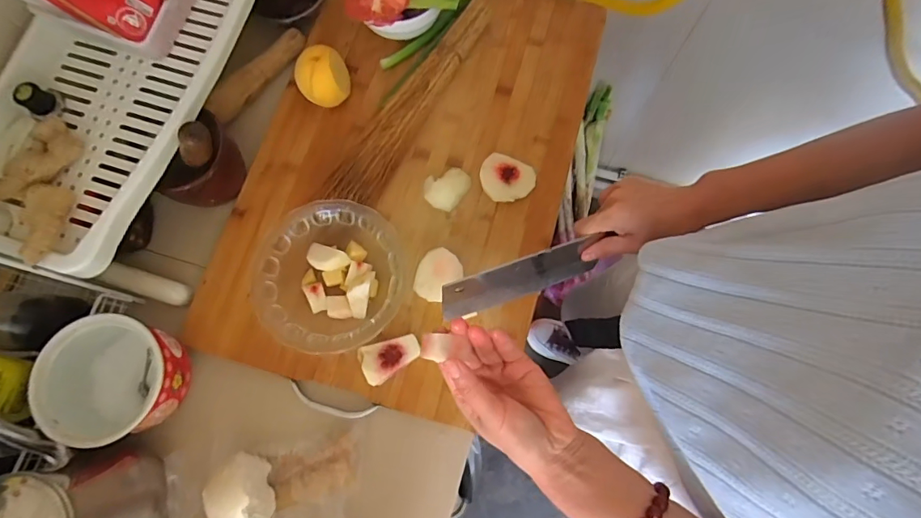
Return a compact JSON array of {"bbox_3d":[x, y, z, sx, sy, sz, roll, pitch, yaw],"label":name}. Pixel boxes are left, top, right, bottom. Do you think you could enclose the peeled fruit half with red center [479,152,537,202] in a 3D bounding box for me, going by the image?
[{"bbox_3d":[0.057,-0.099,0.577,0.066,0.016,0.058,23,77,7],"label":"peeled fruit half with red center"}]

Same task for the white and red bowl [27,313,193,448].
[{"bbox_3d":[-0.351,0.125,0.482,0.118,0.082,0.120,-10,75,-2],"label":"white and red bowl"}]

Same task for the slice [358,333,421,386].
[{"bbox_3d":[-0.075,0.109,0.516,0.063,0.026,0.041,-20,76,-4],"label":"slice"}]

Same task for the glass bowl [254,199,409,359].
[{"bbox_3d":[-0.139,0.022,0.520,0.156,0.063,0.157,0,75,1],"label":"glass bowl"}]

